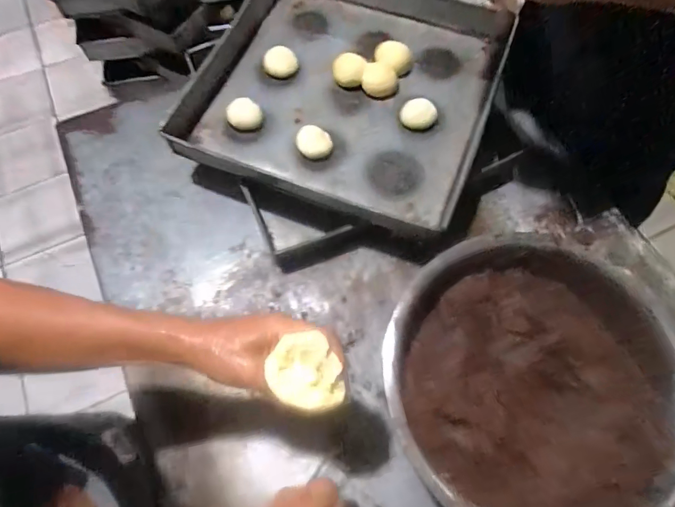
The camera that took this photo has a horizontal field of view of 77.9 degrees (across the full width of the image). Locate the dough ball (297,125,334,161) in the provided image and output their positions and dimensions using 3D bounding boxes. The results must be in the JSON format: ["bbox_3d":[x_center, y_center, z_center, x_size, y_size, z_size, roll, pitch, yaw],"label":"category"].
[{"bbox_3d":[-0.037,-0.182,0.682,0.055,0.027,0.050,0,66,1],"label":"dough ball"}]

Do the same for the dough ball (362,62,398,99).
[{"bbox_3d":[0.070,-0.300,0.724,0.066,0.039,0.058,13,67,6],"label":"dough ball"}]

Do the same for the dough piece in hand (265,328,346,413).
[{"bbox_3d":[-0.028,0.107,0.370,0.062,0.030,0.060,-6,67,-2],"label":"dough piece in hand"}]

